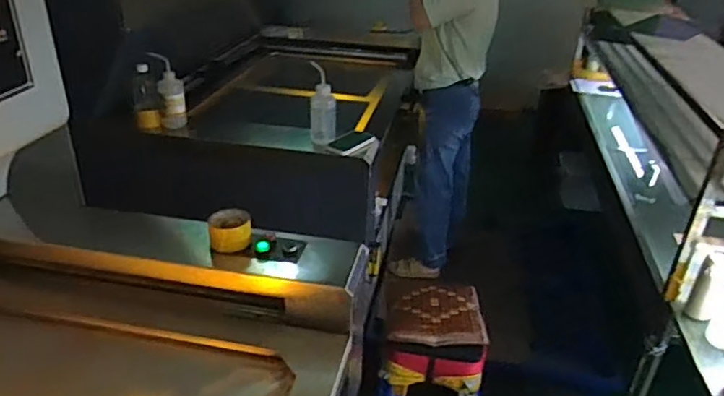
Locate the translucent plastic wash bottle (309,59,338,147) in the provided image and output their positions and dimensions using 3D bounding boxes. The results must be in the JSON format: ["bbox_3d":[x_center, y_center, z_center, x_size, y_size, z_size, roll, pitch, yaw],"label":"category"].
[{"bbox_3d":[-0.109,-0.261,1.605,0.078,0.206,0.092,-1,29,-7],"label":"translucent plastic wash bottle"}]

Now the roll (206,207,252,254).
[{"bbox_3d":[-0.277,0.065,1.199,0.087,0.058,0.085,2,29,-1],"label":"roll"}]

